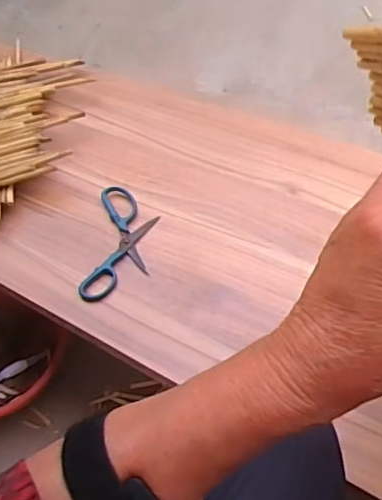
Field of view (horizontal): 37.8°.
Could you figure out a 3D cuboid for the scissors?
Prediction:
[{"bbox_3d":[-0.104,-0.013,0.851,0.094,0.009,0.216,5,56,1],"label":"scissors"}]

